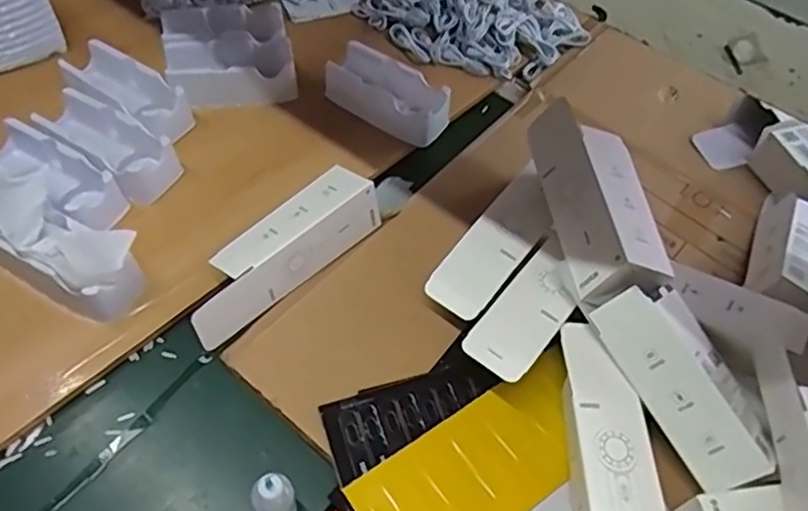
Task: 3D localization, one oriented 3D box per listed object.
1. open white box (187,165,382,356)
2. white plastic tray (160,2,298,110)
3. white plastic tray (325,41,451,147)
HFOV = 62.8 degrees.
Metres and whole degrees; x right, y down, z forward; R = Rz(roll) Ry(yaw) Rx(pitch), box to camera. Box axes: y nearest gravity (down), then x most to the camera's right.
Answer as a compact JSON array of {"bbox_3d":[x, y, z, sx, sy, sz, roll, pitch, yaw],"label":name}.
[{"bbox_3d":[-0.132,-0.007,0.708,0.070,0.058,0.241,39,61,22],"label":"open white box"},{"bbox_3d":[-0.241,-0.279,0.900,0.159,0.046,0.184,-11,57,-13],"label":"white plastic tray"},{"bbox_3d":[-0.023,-0.217,0.883,0.169,0.051,0.078,31,57,15],"label":"white plastic tray"}]

